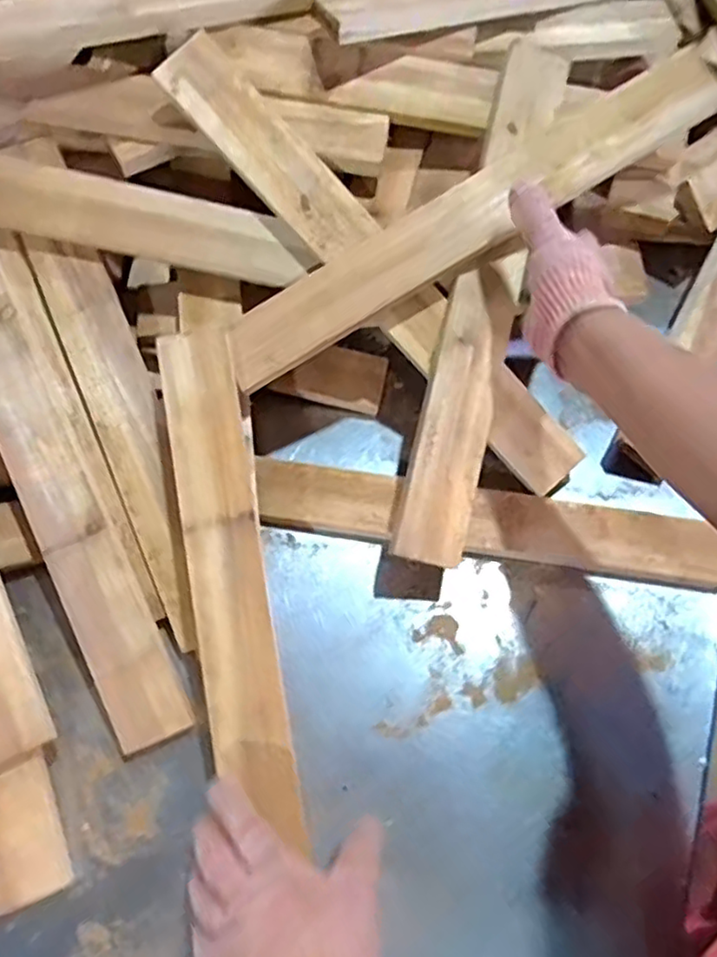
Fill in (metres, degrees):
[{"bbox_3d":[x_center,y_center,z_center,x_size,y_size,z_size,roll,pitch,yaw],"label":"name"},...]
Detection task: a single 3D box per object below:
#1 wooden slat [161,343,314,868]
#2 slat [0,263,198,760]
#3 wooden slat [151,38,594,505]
[{"bbox_3d":[-0.105,0.071,0.525,0.062,0.019,0.393,-11,81,-3],"label":"wooden slat"},{"bbox_3d":[-0.268,0.000,0.570,0.061,0.019,0.480,-24,84,-9],"label":"slat"},{"bbox_3d":[0.018,-0.187,0.595,0.061,0.011,0.508,-43,95,-3],"label":"wooden slat"}]

